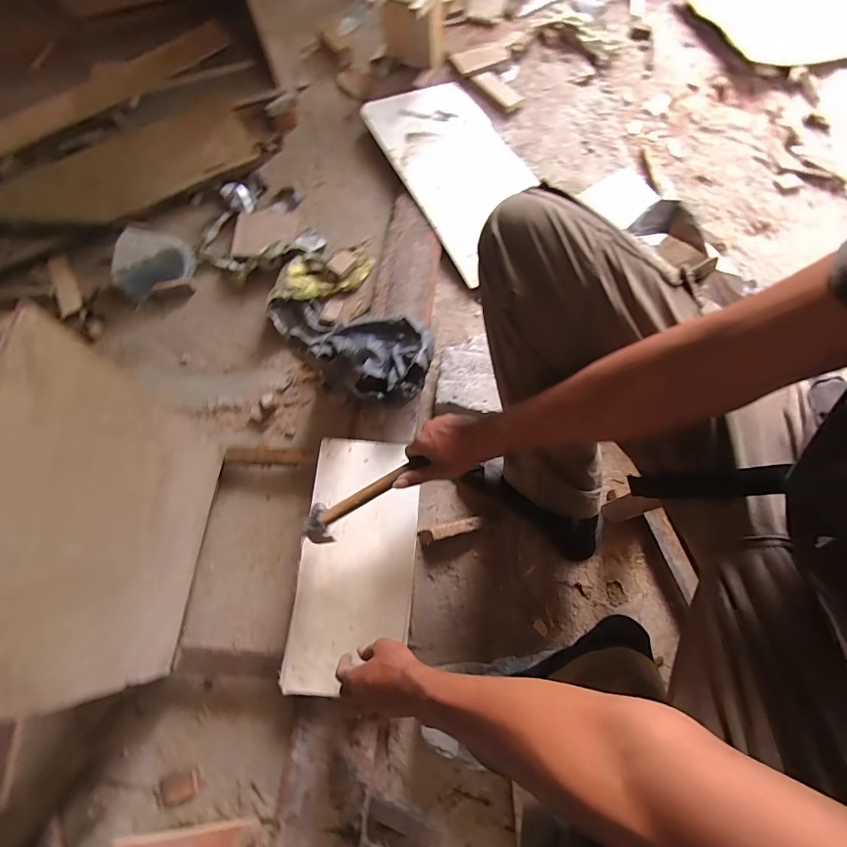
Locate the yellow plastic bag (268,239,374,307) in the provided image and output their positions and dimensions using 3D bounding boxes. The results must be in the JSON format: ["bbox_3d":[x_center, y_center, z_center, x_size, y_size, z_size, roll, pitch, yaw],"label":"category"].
[{"bbox_3d":[-0.206,-0.301,0.853,0.232,0.032,0.094,-25,73,-22],"label":"yellow plastic bag"}]

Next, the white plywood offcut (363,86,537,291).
[{"bbox_3d":[0.089,-0.571,0.947,0.277,0.020,0.515,-25,75,-12],"label":"white plywood offcut"}]

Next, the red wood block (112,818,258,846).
[{"bbox_3d":[-0.322,0.565,0.559,0.191,0.014,0.039,-8,71,-3],"label":"red wood block"}]

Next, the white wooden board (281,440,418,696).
[{"bbox_3d":[-0.099,0.200,0.635,0.168,0.023,0.355,3,67,4],"label":"white wooden board"}]

